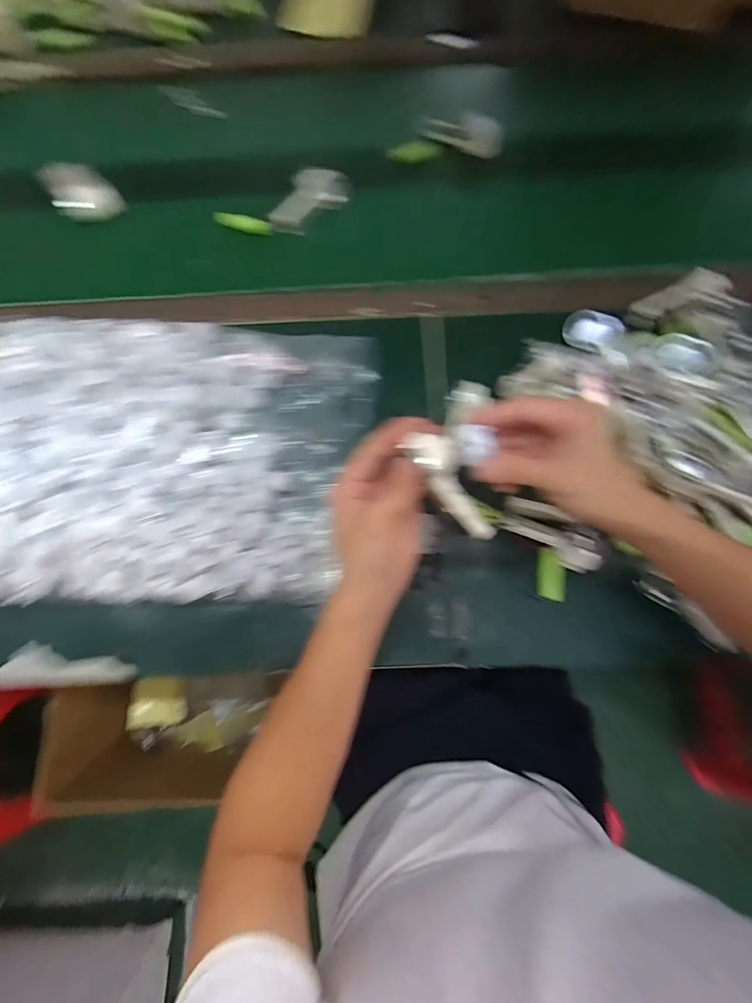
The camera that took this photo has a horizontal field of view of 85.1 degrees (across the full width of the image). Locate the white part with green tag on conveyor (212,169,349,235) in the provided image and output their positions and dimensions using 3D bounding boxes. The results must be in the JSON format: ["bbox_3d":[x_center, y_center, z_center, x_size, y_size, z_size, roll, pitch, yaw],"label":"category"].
[{"bbox_3d":[-0.114,-0.368,0.515,0.165,0.036,0.046,-16,75,10],"label":"white part with green tag on conveyor"}]

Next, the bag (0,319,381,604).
[{"bbox_3d":[-0.200,-0.045,0.412,0.398,0.034,0.278,0,83,-13],"label":"bag"}]

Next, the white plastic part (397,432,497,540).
[{"bbox_3d":[0.058,-0.009,0.299,0.030,0.015,0.091,-35,103,-8],"label":"white plastic part"}]

